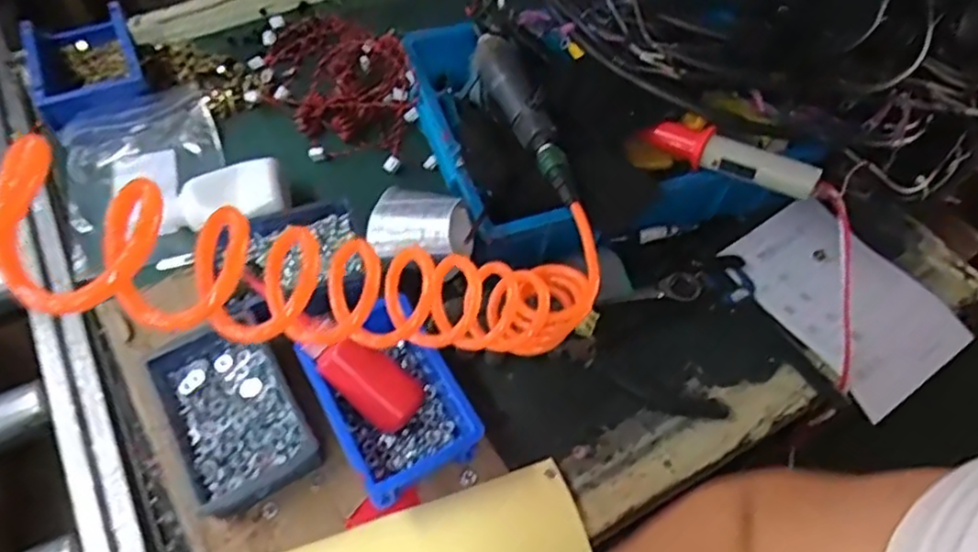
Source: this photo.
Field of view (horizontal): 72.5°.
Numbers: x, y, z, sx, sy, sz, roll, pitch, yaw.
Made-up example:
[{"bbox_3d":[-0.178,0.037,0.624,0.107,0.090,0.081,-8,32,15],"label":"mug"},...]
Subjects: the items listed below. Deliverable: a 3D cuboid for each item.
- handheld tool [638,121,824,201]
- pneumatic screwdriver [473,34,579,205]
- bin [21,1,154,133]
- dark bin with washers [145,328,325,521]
[{"bbox_3d":[0.213,-0.108,0.599,0.158,0.029,0.028,26,59,27],"label":"handheld tool"},{"bbox_3d":[0.032,-0.152,0.625,0.039,0.032,0.223,-13,60,-11],"label":"pneumatic screwdriver"},{"bbox_3d":[-0.424,-0.223,0.710,0.099,0.067,0.162,-21,61,-16],"label":"bin"},{"bbox_3d":[-0.202,0.109,0.530,0.091,0.047,0.151,-27,63,-19],"label":"dark bin with washers"}]

